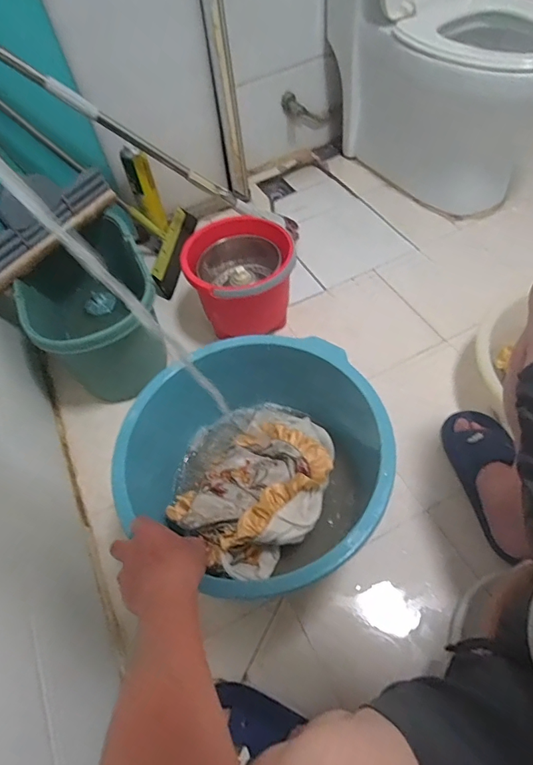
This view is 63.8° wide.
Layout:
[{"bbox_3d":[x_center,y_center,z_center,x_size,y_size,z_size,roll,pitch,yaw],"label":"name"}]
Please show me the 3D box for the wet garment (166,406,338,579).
[{"bbox_3d":[-0.007,0.156,0.693,0.206,0.103,0.282,30,64,21],"label":"wet garment"}]

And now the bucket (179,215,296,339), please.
[{"bbox_3d":[-0.060,-0.234,1.017,0.231,0.224,0.224,-3,55,5],"label":"bucket"}]

